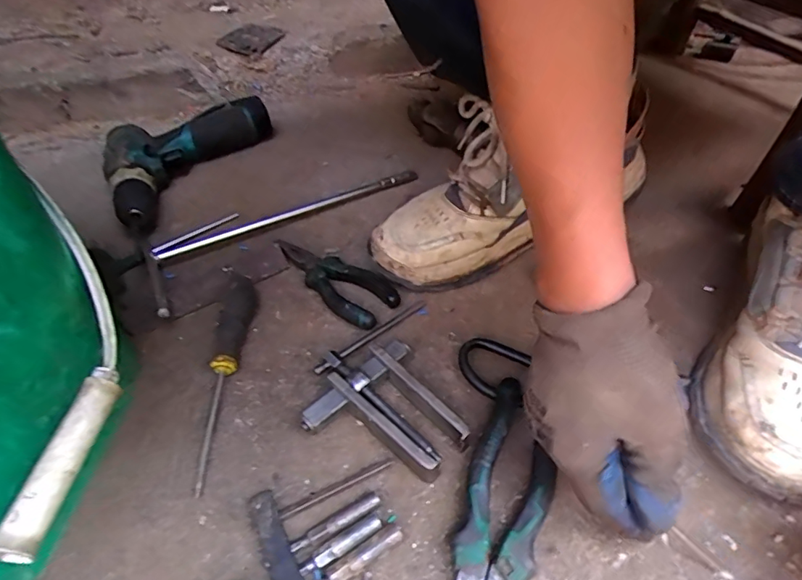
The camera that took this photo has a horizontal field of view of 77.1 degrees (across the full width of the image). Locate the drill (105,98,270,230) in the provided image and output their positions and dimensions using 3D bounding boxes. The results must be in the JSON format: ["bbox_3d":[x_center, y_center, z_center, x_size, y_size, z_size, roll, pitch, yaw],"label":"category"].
[{"bbox_3d":[-0.279,-0.164,0.601,0.136,0.054,0.229,21,53,22],"label":"drill"}]

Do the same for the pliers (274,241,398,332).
[{"bbox_3d":[-0.065,-0.013,0.478,0.140,0.019,0.052,34,58,30],"label":"pliers"}]

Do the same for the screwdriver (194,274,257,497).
[{"bbox_3d":[-0.141,0.061,0.408,0.026,0.022,0.199,-5,48,0],"label":"screwdriver"}]

